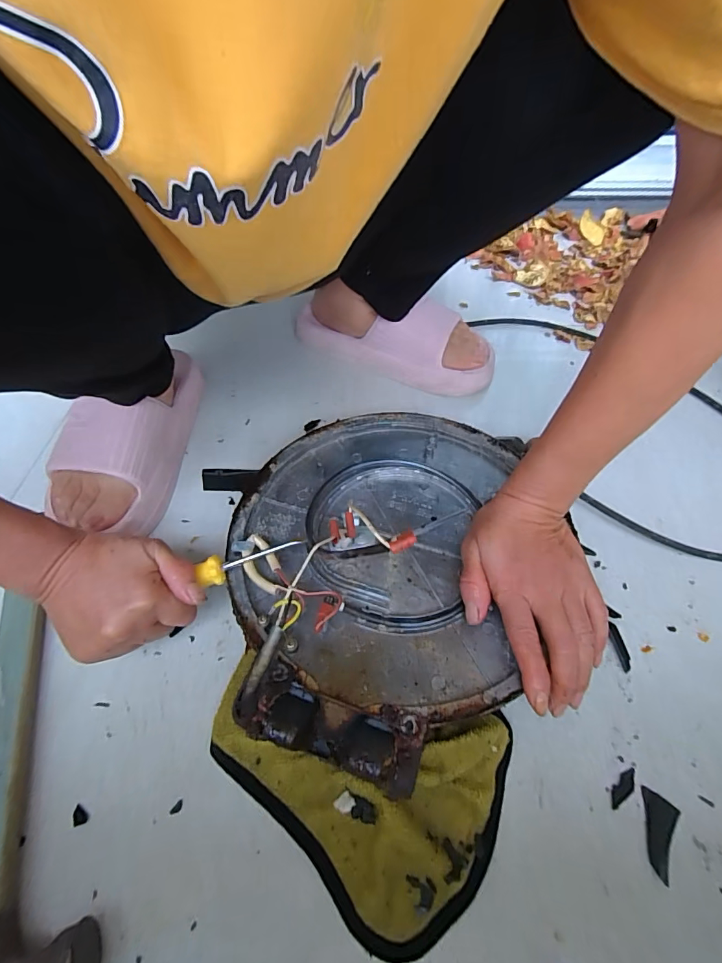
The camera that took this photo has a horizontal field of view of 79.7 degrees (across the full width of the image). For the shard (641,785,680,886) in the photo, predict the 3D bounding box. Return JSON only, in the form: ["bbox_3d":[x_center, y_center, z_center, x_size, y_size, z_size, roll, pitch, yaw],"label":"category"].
[{"bbox_3d":[0.185,0.221,0.273,0.021,0.004,0.042,28,59,21],"label":"shard"}]

